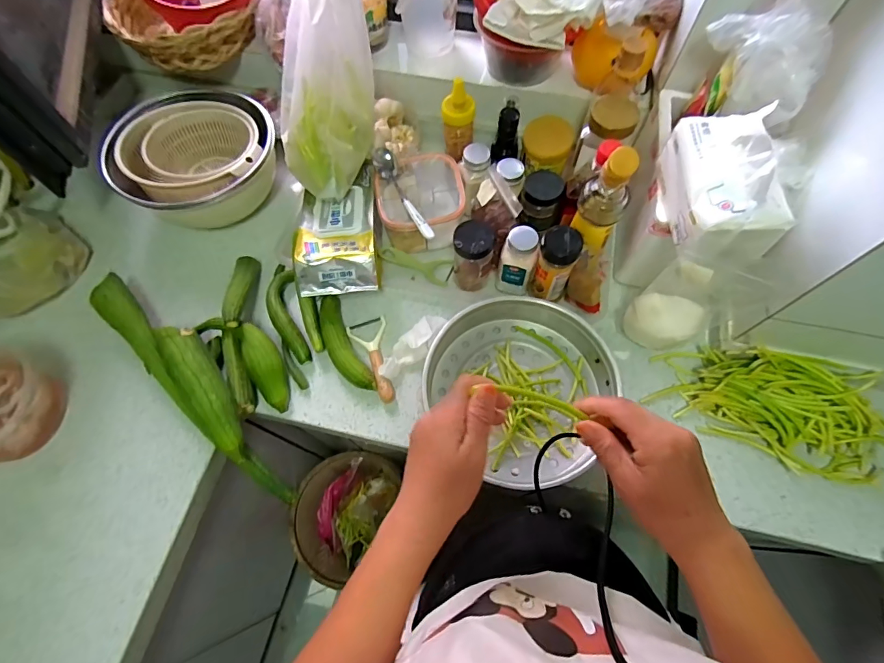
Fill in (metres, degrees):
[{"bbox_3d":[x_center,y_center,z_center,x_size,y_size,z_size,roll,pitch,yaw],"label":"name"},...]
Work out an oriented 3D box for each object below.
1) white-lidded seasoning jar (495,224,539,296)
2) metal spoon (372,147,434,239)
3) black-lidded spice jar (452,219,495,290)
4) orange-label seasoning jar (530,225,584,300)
[{"bbox_3d":[0.113,-0.106,0.649,0.048,0.114,0.055,11,67,5],"label":"white-lidded seasoning jar"},{"bbox_3d":[-0.062,-0.210,0.649,0.035,0.026,0.180,-21,68,-8],"label":"metal spoon"},{"bbox_3d":[0.046,-0.111,0.654,0.059,0.114,0.046,18,68,8],"label":"black-lidded spice jar"},{"bbox_3d":[0.162,-0.096,0.621,0.055,0.122,0.059,20,68,9],"label":"orange-label seasoning jar"}]

